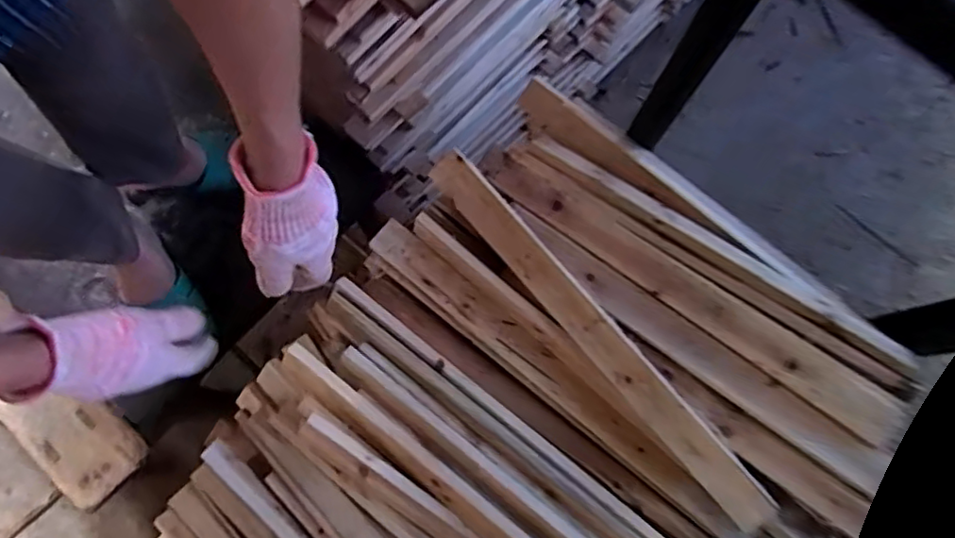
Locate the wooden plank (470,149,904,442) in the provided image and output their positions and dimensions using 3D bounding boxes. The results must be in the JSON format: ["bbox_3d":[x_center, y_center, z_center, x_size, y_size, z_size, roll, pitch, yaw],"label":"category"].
[{"bbox_3d":[0.212,0.016,0.659,0.487,0.017,0.057,35,76,12],"label":"wooden plank"}]

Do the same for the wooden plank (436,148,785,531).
[{"bbox_3d":[0.124,0.068,0.653,0.041,0.029,0.486,-40,82,-8],"label":"wooden plank"}]

